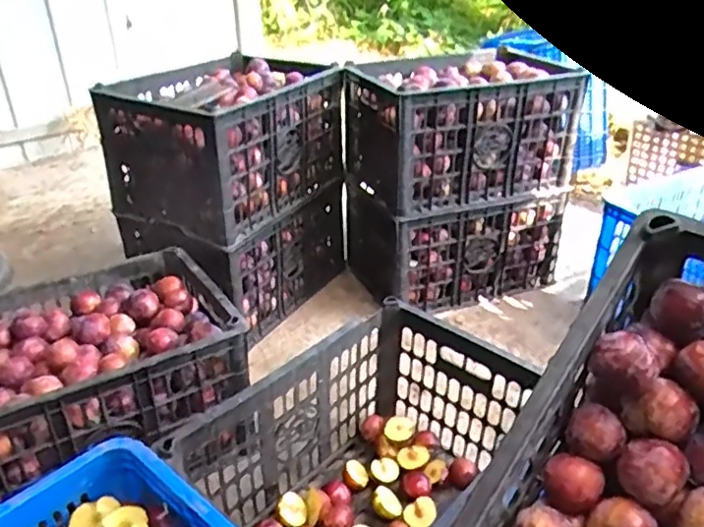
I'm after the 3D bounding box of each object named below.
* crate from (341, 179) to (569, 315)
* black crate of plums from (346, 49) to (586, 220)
[{"bbox_3d":[0.268,-0.071,1.660,0.490,0.298,0.327,-13,32,-20],"label":"crate"},{"bbox_3d":[0.251,-0.346,1.558,0.482,0.296,0.384,-13,32,-20],"label":"black crate of plums"}]

